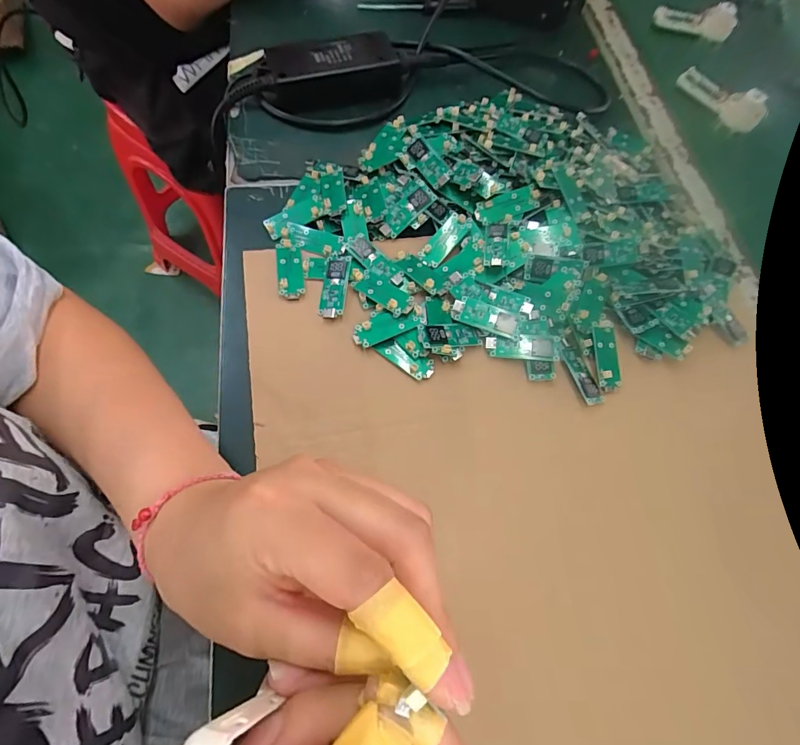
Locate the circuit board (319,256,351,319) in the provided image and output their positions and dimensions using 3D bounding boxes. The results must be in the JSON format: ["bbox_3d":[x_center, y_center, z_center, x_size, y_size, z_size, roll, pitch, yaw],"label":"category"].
[{"bbox_3d":[-0.048,-0.064,0.314,0.018,0.005,0.052,7,67,-2],"label":"circuit board"}]

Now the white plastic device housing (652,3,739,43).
[{"bbox_3d":[0.354,-0.426,0.515,0.097,0.032,0.020,8,67,-2],"label":"white plastic device housing"}]

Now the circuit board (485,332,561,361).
[{"bbox_3d":[0.088,-0.019,0.304,0.051,0.006,0.019,8,67,-2],"label":"circuit board"}]

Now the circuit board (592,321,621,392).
[{"bbox_3d":[0.150,-0.012,0.308,0.020,0.005,0.050,4,79,-14],"label":"circuit board"}]

